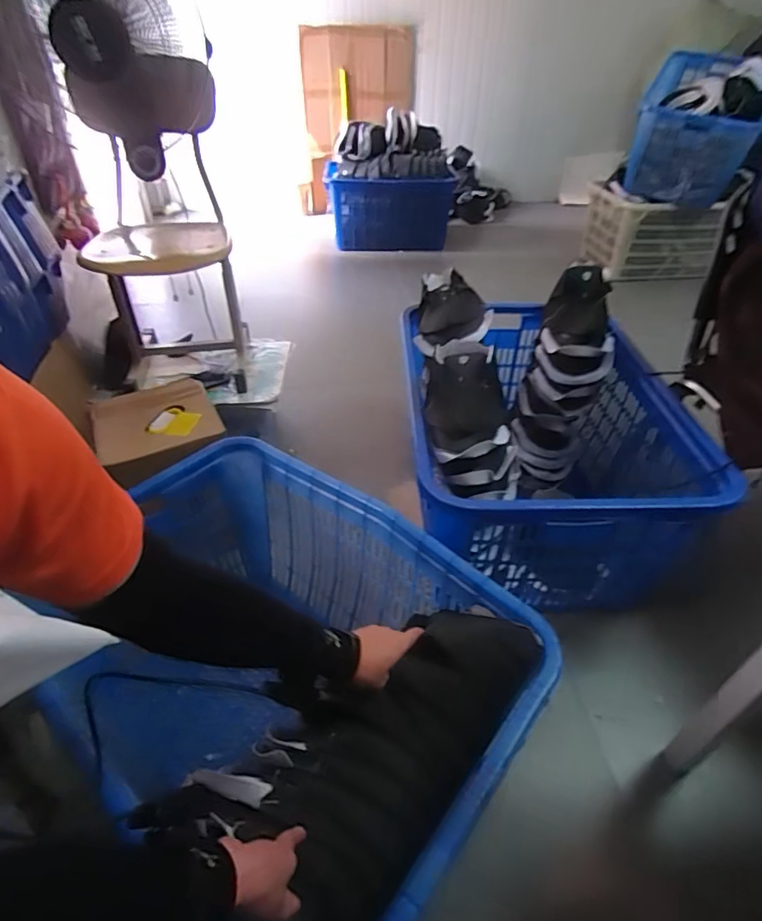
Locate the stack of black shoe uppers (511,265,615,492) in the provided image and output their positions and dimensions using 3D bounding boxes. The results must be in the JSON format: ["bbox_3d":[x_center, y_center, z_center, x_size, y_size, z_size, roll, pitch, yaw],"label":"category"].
[{"bbox_3d":[0.494,-0.215,1.396,0.192,0.603,0.178,11,24,11],"label":"stack of black shoe uppers"}]

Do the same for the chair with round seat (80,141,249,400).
[{"bbox_3d":[-0.558,-0.429,1.411,0.334,0.372,0.349,-7,45,-7],"label":"chair with round seat"}]

